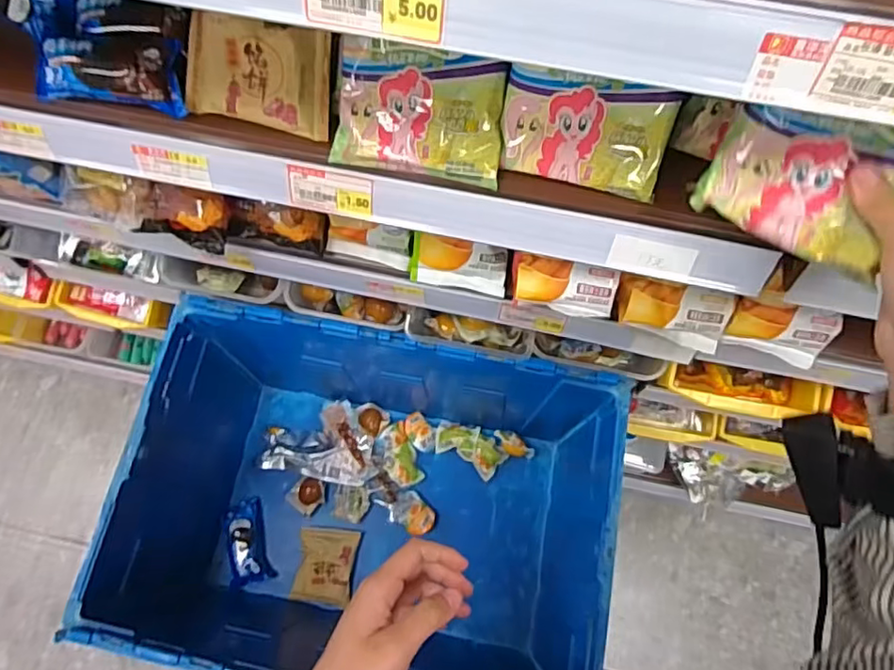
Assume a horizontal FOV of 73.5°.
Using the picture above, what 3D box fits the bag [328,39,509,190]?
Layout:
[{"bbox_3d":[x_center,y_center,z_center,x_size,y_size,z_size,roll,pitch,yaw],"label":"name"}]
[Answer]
[{"bbox_3d":[-0.019,-0.168,0.456,0.123,0.035,0.088,10,109,5],"label":"bag"}]

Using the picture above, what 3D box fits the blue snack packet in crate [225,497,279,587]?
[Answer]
[{"bbox_3d":[-0.302,0.312,0.909,0.057,0.020,0.120,-18,72,-5],"label":"blue snack packet in crate"}]

